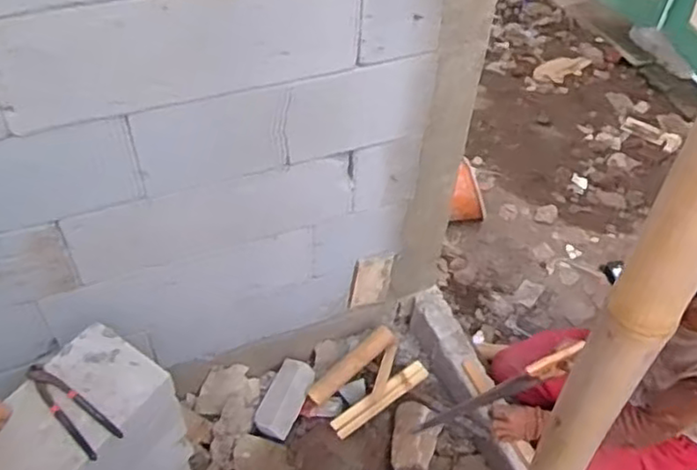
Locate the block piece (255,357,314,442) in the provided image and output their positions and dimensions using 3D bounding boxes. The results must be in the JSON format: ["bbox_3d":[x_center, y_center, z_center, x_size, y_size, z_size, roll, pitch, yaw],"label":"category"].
[{"bbox_3d":[-0.169,0.425,1.757,0.105,0.043,0.205,18,62,13],"label":"block piece"}]

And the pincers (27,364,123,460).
[{"bbox_3d":[-0.488,0.299,1.160,0.224,0.019,0.064,31,53,23],"label":"pincers"}]

